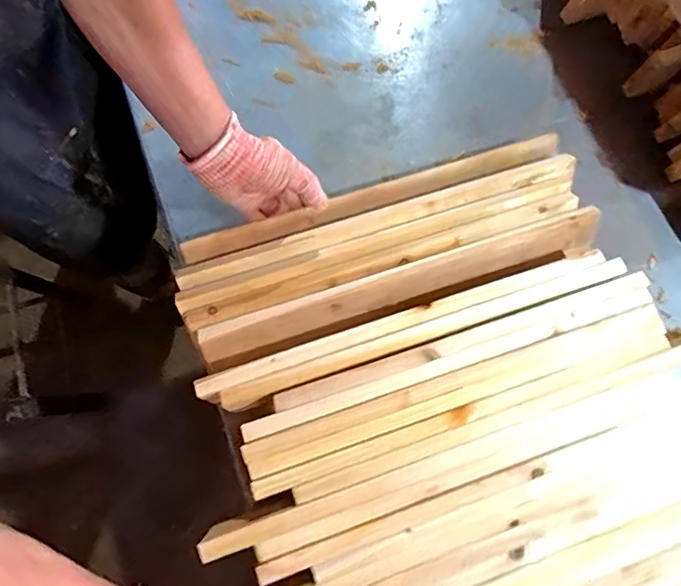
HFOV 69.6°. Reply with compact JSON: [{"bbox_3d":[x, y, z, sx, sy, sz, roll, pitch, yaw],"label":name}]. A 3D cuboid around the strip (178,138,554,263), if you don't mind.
[{"bbox_3d":[0.044,-0.121,0.613,0.481,0.027,0.038,-18,77,-9],"label":"strip"}]

